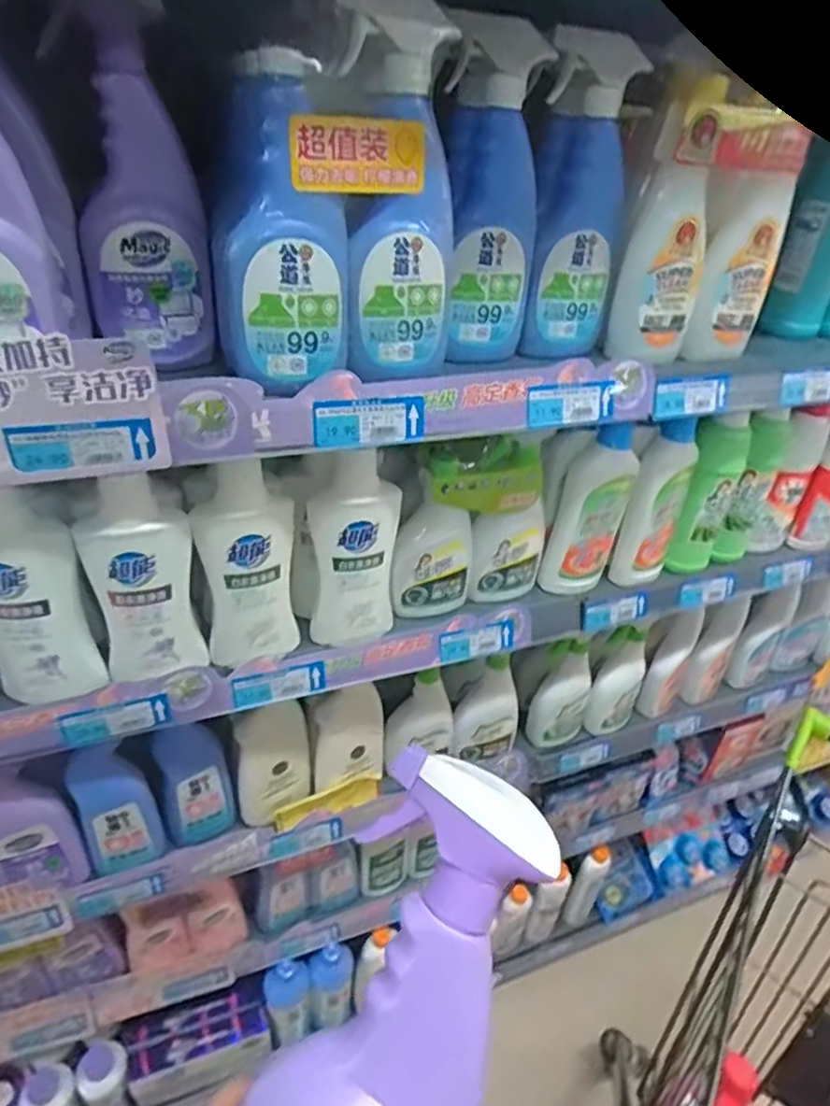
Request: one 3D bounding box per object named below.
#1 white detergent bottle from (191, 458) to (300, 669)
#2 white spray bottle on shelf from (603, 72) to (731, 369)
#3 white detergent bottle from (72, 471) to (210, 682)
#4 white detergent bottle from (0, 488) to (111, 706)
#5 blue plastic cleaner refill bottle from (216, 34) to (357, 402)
[{"bbox_3d":[-0.168,0.009,0.644,0.089,0.216,0.066,-3,35,-12],"label":"white detergent bottle"},{"bbox_3d":[0.254,-0.313,0.628,0.072,0.236,0.047,-10,37,-22],"label":"white spray bottle on shelf"},{"bbox_3d":[-0.259,0.029,0.606,0.088,0.206,0.048,-21,43,-33],"label":"white detergent bottle"},{"bbox_3d":[-0.353,0.037,0.582,0.098,0.240,0.059,-9,37,-21],"label":"white detergent bottle"},{"bbox_3d":[-0.098,-0.244,0.488,0.097,0.214,0.055,-11,38,-23],"label":"blue plastic cleaner refill bottle"}]

